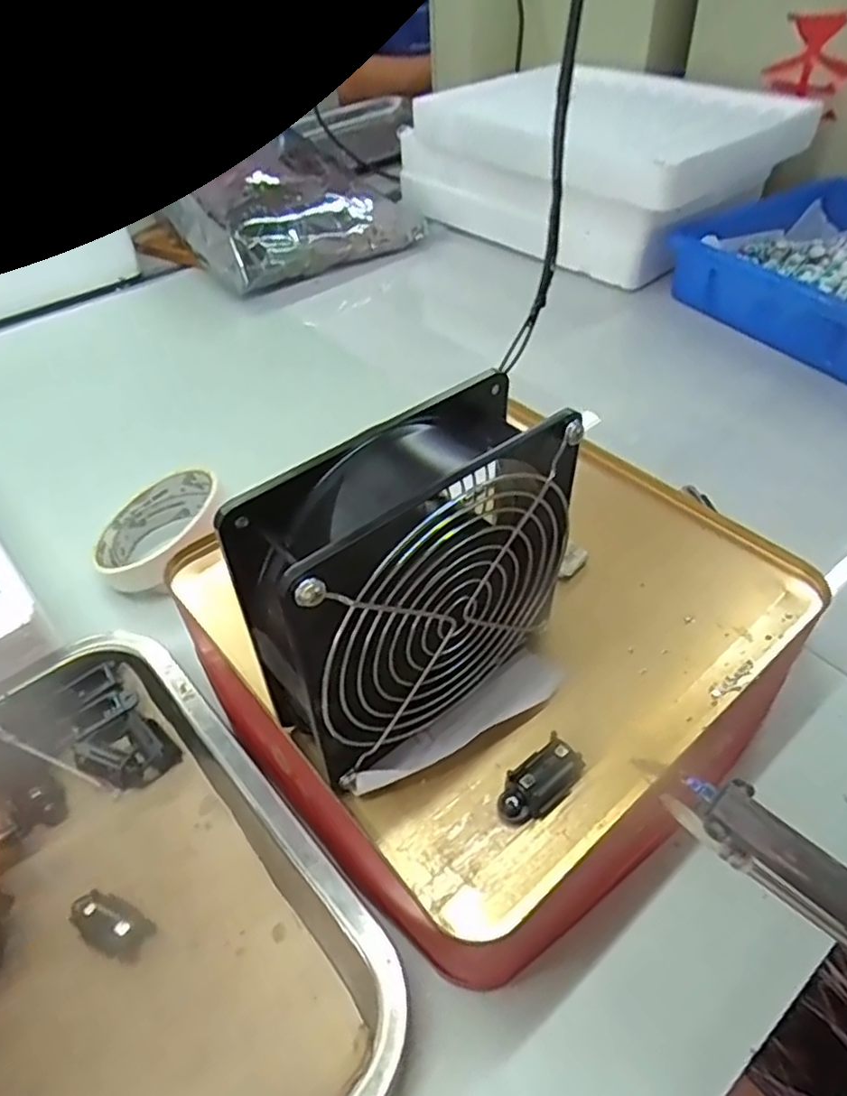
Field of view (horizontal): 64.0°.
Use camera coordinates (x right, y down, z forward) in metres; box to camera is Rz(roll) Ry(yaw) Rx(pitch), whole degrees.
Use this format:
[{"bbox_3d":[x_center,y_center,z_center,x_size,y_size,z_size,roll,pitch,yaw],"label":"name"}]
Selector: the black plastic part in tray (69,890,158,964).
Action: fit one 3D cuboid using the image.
[{"bbox_3d":[-0.129,0.154,0.278,0.032,0.015,0.018,17,49,17],"label":"black plastic part in tray"}]

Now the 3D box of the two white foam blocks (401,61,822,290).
[{"bbox_3d":[0.181,-0.416,0.728,0.251,0.121,0.350,-31,52,-25],"label":"two white foam blocks"}]

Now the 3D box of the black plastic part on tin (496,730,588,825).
[{"bbox_3d":[0.044,0.087,0.251,0.036,0.014,0.017,-34,53,-27],"label":"black plastic part on tin"}]

